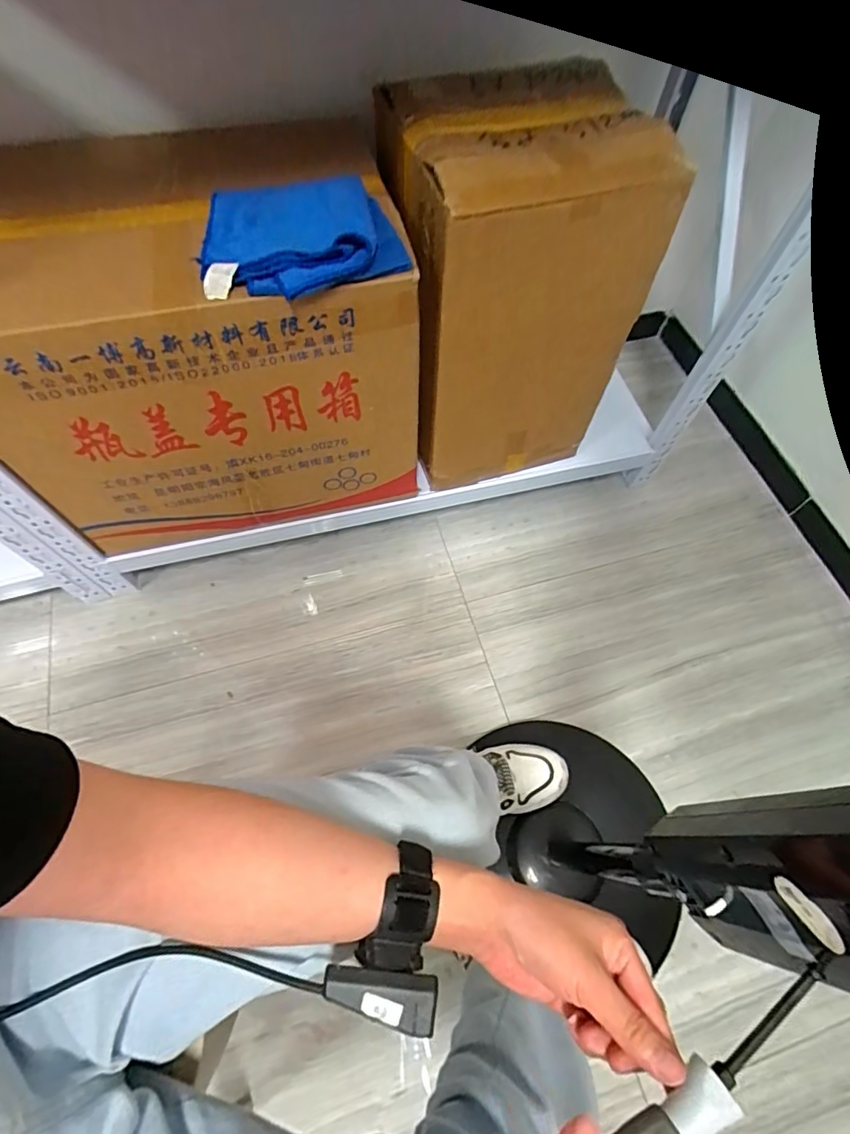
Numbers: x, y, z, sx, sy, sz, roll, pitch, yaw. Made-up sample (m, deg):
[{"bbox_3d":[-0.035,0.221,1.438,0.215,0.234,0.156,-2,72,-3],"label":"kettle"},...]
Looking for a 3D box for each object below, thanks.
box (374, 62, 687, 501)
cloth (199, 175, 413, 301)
[{"bbox_3d":[0.123,-0.388,0.797,0.300,0.493,0.246,-12,65,-8],"label":"box"},{"bbox_3d":[-0.148,-0.381,0.574,0.222,0.039,0.198,-20,67,-11],"label":"cloth"}]

